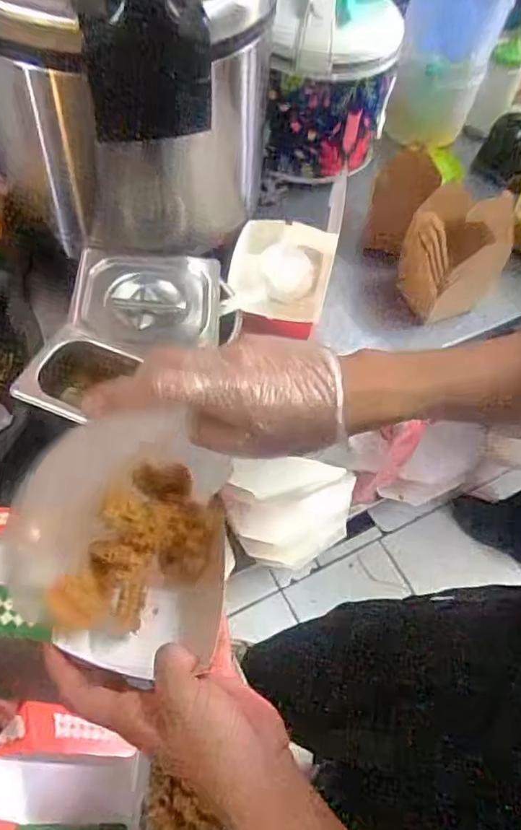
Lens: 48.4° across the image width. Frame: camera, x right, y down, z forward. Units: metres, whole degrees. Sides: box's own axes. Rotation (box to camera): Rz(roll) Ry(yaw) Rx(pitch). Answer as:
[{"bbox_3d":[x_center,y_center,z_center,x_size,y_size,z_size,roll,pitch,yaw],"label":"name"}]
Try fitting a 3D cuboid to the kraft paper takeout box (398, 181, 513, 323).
[{"bbox_3d":[0.270,-0.229,0.810,0.198,0.141,0.104,-38,67,-25],"label":"kraft paper takeout box"}]

